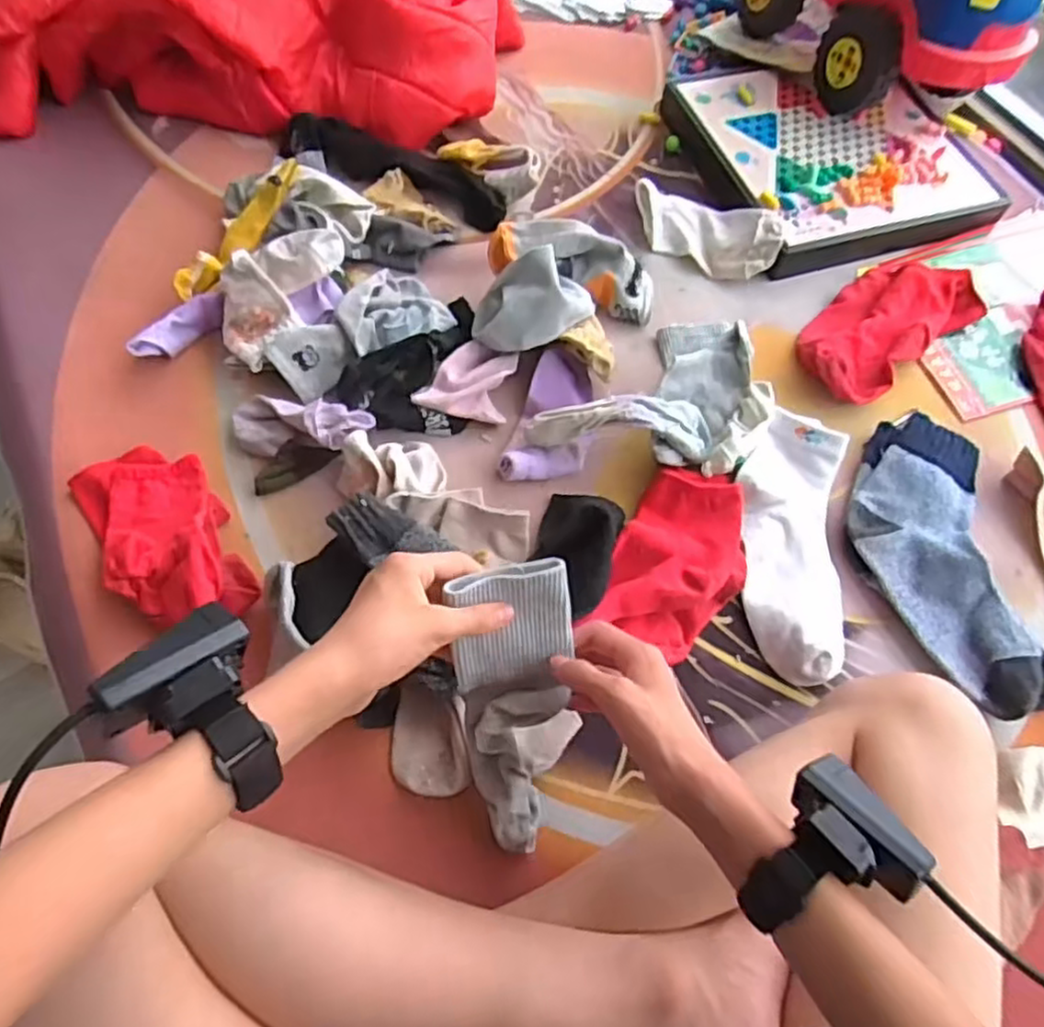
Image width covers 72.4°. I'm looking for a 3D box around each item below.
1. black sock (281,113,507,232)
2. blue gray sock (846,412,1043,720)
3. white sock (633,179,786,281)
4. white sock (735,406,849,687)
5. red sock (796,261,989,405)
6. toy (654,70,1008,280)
[{"bbox_3d":[-0.142,-0.376,0.770,0.267,0.045,0.042,23,62,6],"label":"black sock"},{"bbox_3d":[0.354,0.031,0.598,0.132,0.028,0.261,-2,66,-3],"label":"blue gray sock"},{"bbox_3d":[0.191,-0.298,0.755,0.156,0.044,0.068,22,62,6],"label":"white sock"},{"bbox_3d":[0.229,0.020,0.602,0.087,0.021,0.235,8,66,2],"label":"white sock"},{"bbox_3d":[0.361,-0.193,0.712,0.219,0.038,0.107,-35,72,-16],"label":"red sock"},{"bbox_3d":[0.346,-0.421,0.816,0.290,0.042,0.297,-15,67,-8],"label":"toy"}]

